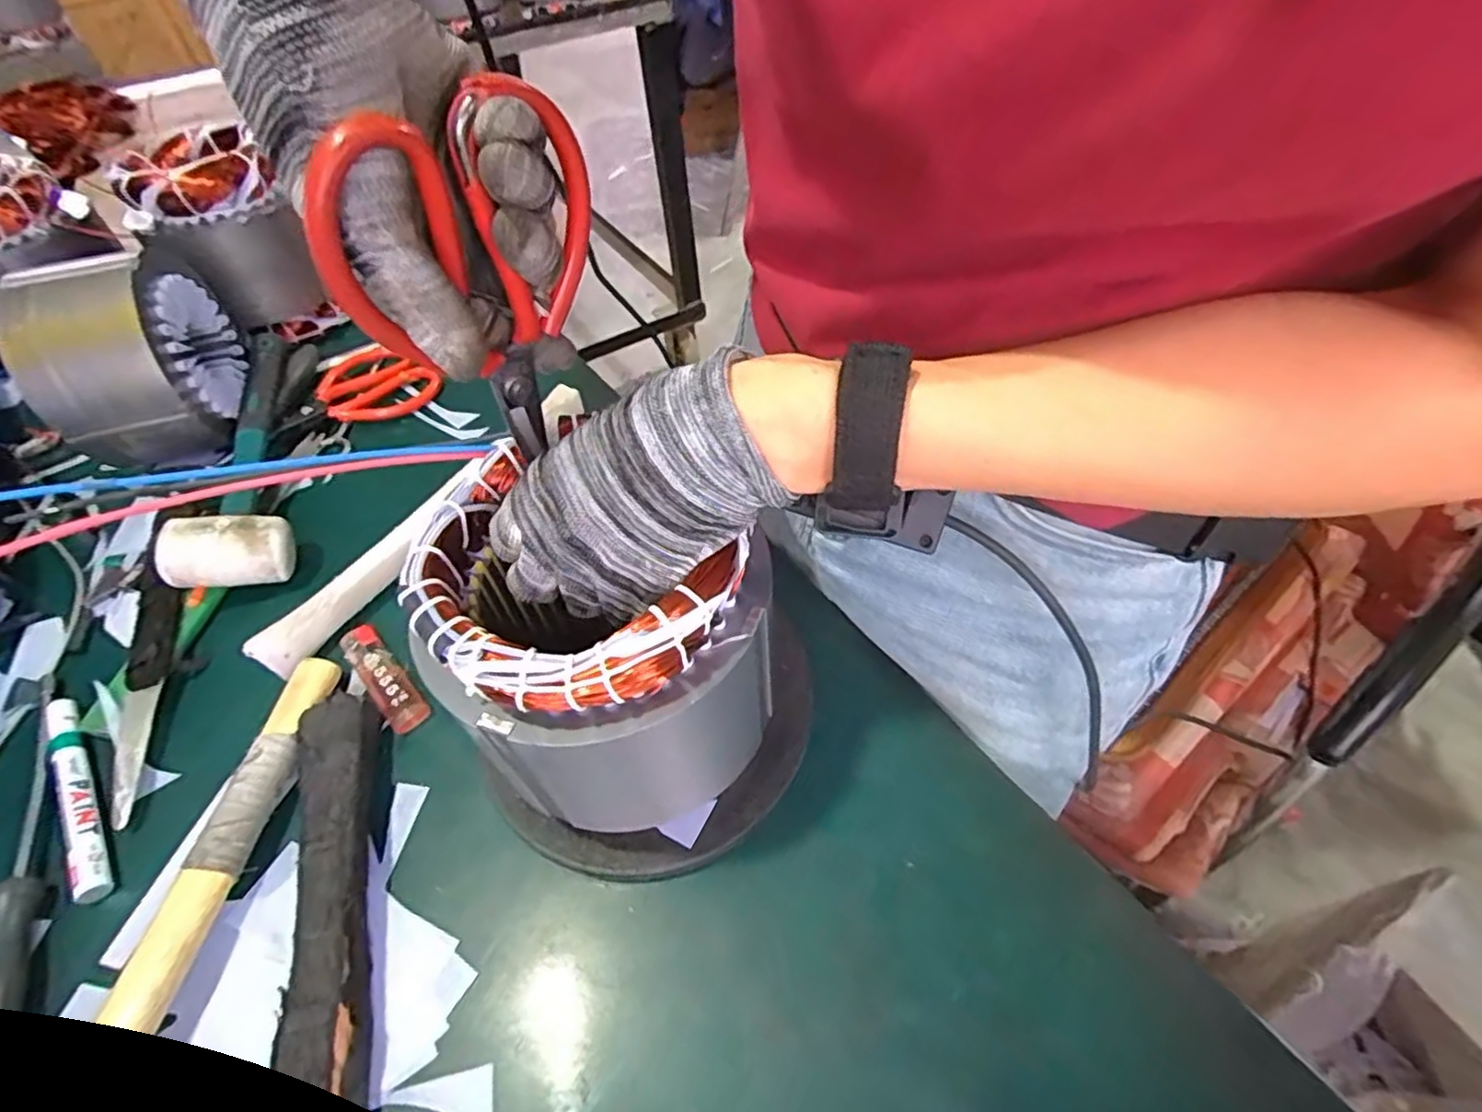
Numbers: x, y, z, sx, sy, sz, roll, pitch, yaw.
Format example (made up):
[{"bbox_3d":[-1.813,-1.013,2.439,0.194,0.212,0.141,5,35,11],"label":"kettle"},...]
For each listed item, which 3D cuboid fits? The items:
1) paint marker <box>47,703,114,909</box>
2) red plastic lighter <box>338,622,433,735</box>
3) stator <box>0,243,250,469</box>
[{"bbox_3d":[-0.385,0.137,0.390,0.018,0.016,0.140,-36,57,-22],"label":"paint marker"},{"bbox_3d":[-0.230,0.076,0.430,0.023,0.010,0.088,-39,61,-22],"label":"red plastic lighter"},{"bbox_3d":[-0.486,-0.161,0.544,0.107,0.140,0.148,-18,52,-10],"label":"stator"}]

